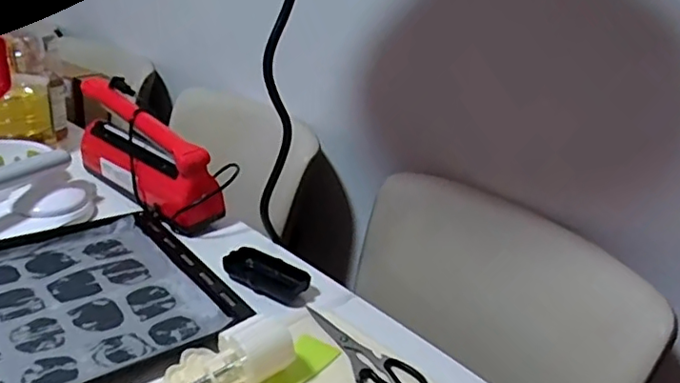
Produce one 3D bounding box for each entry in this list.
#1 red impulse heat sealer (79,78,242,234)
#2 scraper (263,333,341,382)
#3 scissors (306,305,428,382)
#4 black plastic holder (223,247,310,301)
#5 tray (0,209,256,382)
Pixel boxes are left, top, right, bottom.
[{"bbox_3d":[-0.292,-0.065,0.884,0.100,0.142,0.298,-17,34,-42],"label":"red impulse heat sealer"},{"bbox_3d":[-0.055,0.186,0.574,0.047,0.014,0.140,20,28,26],"label":"scraper"},{"bbox_3d":[0.027,0.171,0.623,0.066,0.012,0.171,-8,28,-29],"label":"scissors"},{"bbox_3d":[-0.092,0.101,0.718,0.107,0.022,0.057,16,26,19],"label":"black plastic holder"},{"bbox_3d":[-0.343,0.121,0.623,0.394,0.023,0.308,-13,31,-37],"label":"tray"}]

